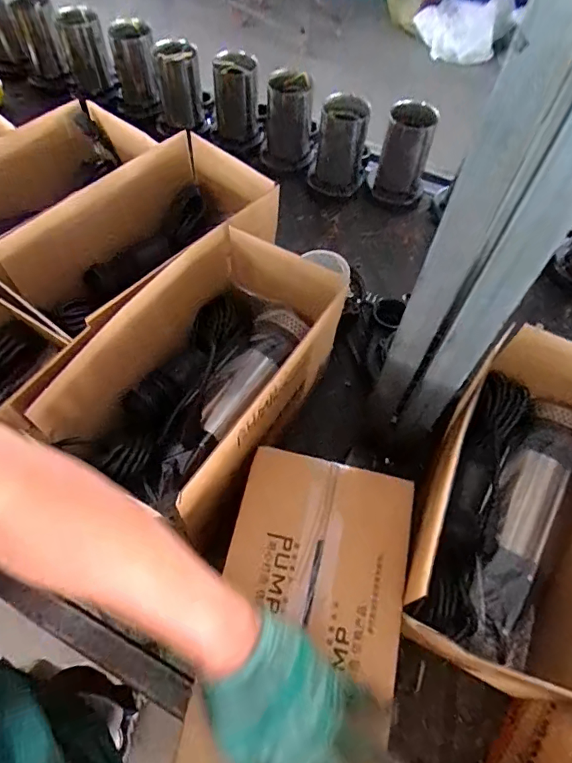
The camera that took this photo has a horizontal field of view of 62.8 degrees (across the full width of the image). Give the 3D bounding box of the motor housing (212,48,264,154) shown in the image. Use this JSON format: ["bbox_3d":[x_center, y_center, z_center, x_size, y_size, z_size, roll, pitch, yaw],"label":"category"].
[{"bbox_3d":[-0.106,-0.621,1.050,0.104,0.177,0.105,-6,60,-6],"label":"motor housing"}]

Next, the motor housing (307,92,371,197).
[{"bbox_3d":[0.109,-0.471,0.959,0.116,0.173,0.122,8,60,2],"label":"motor housing"}]

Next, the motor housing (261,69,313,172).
[{"bbox_3d":[0.005,-0.565,1.025,0.111,0.174,0.100,4,60,-1],"label":"motor housing"}]

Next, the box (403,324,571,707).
[{"bbox_3d":[0.270,0.137,0.546,0.188,0.176,0.350,26,62,12],"label":"box"}]

